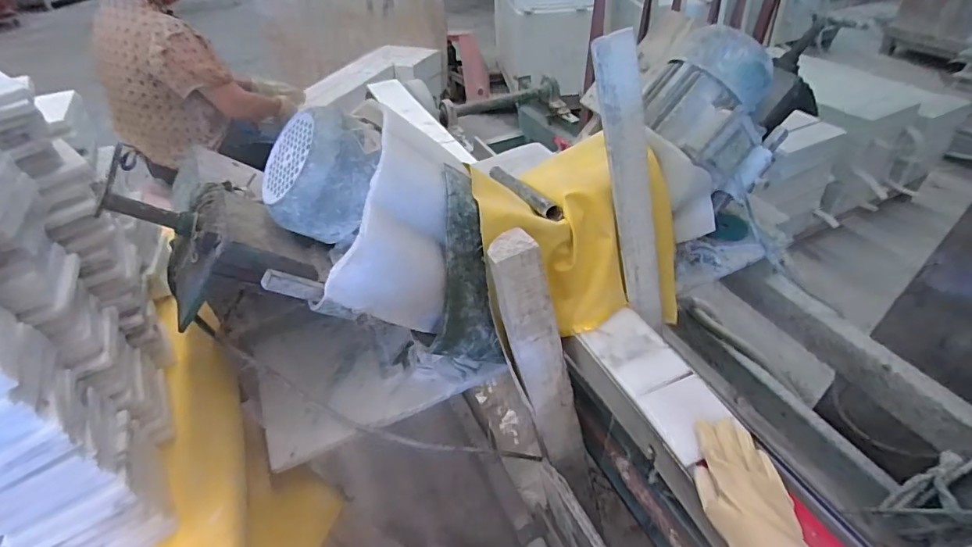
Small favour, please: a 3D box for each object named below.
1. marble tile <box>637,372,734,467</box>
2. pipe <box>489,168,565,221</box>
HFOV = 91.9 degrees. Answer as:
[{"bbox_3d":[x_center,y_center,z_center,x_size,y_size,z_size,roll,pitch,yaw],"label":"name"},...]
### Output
[{"bbox_3d":[0.269,0.187,0.617,0.094,0.014,0.102,-15,43,-13],"label":"marble tile"},{"bbox_3d":[0.055,-0.143,0.793,0.030,0.028,0.269,-15,29,-13],"label":"pipe"}]

